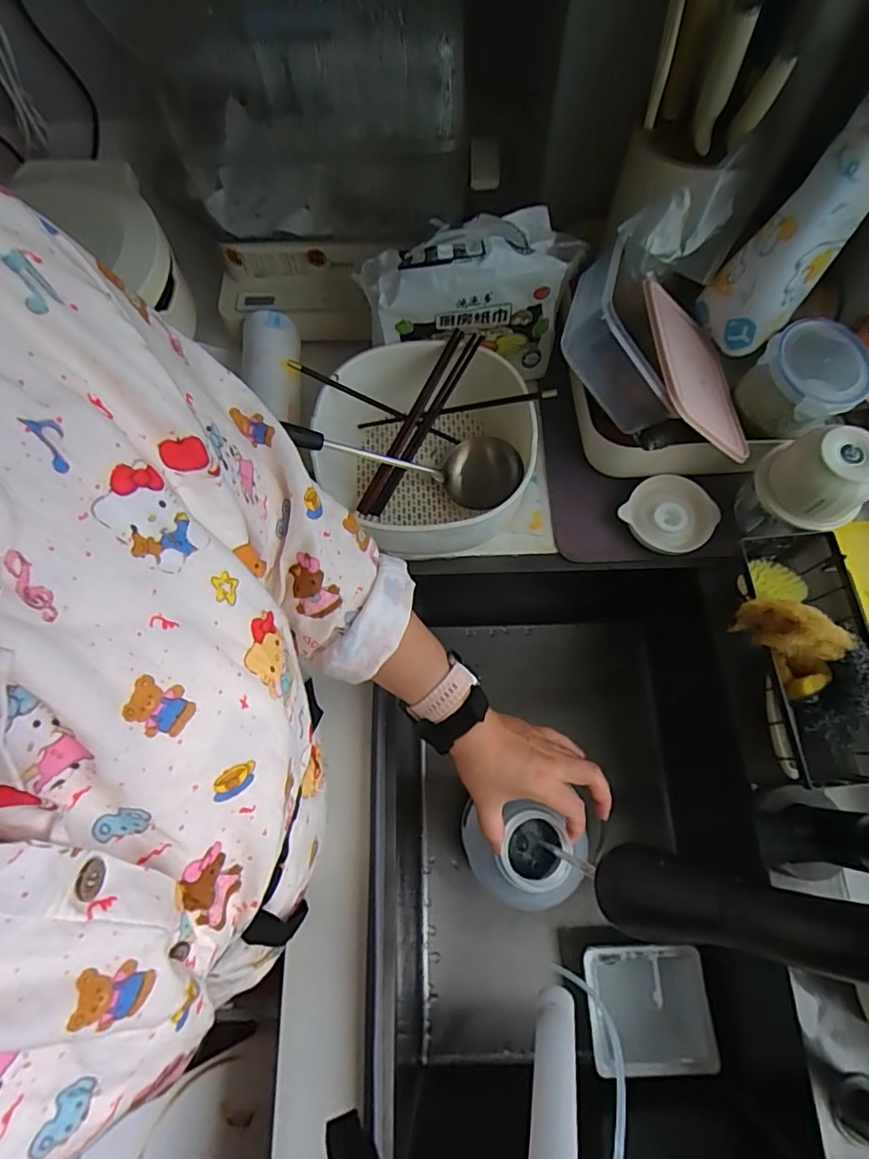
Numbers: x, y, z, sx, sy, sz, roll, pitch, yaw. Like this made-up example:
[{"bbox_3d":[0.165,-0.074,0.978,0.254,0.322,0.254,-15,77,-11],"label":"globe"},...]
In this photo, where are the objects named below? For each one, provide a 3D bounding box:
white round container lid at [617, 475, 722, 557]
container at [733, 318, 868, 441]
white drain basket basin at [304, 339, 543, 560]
[{"bbox_3d":[0.269,-0.075,0.610,0.087,0.026,0.093,-1,71,2],"label":"white round container lid"},{"bbox_3d":[0.378,-0.198,0.551,0.091,0.081,0.098,-1,71,2],"label":"container"},{"bbox_3d":[-0.006,-0.144,0.606,0.219,0.098,0.233,-1,71,2],"label":"white drain basket basin"}]

